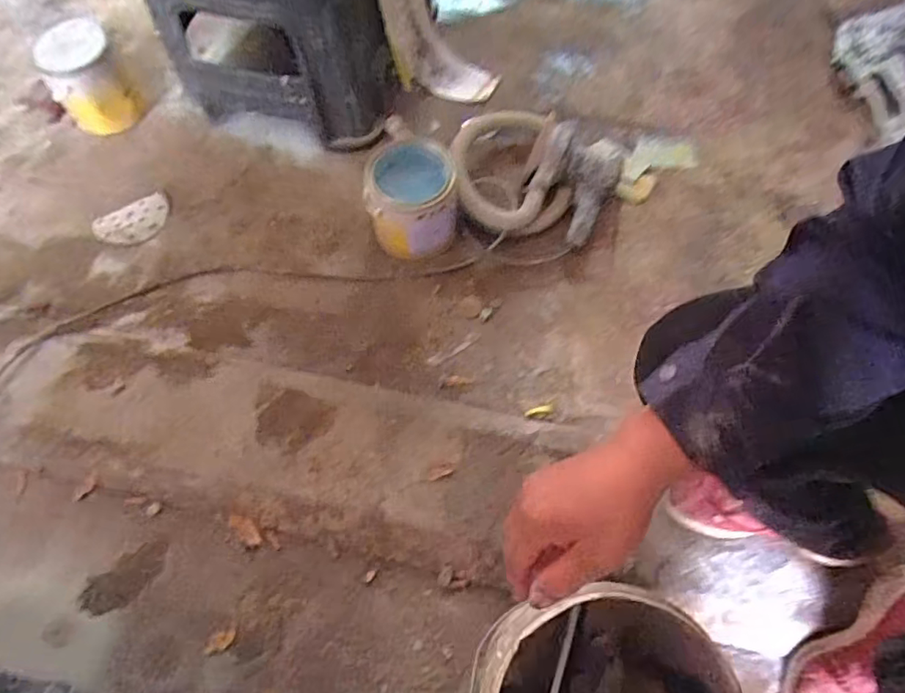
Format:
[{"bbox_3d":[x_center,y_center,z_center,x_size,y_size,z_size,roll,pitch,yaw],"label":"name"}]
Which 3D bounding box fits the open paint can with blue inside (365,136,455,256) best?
[{"bbox_3d":[-0.073,-0.274,1.010,0.154,0.165,0.147,-1,66,2],"label":"open paint can with blue inside"}]

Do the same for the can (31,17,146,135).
[{"bbox_3d":[-0.775,-0.562,1.193,0.151,0.182,0.159,-1,66,2],"label":"can"}]

